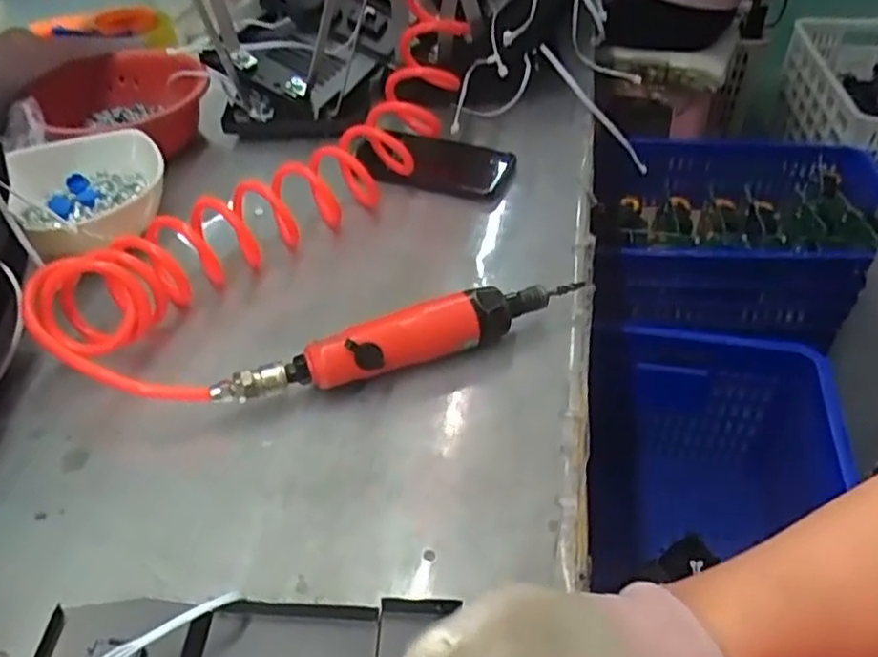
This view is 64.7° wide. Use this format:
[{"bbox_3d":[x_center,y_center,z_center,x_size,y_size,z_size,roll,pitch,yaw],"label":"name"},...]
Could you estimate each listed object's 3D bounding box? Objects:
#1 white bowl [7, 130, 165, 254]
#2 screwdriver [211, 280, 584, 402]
[{"bbox_3d":[-0.322,-0.125,0.629,0.139,0.055,0.139,-2,44,2],"label":"white bowl"},{"bbox_3d":[-0.021,0.011,0.481,0.258,0.046,0.032,-18,46,-14],"label":"screwdriver"}]

